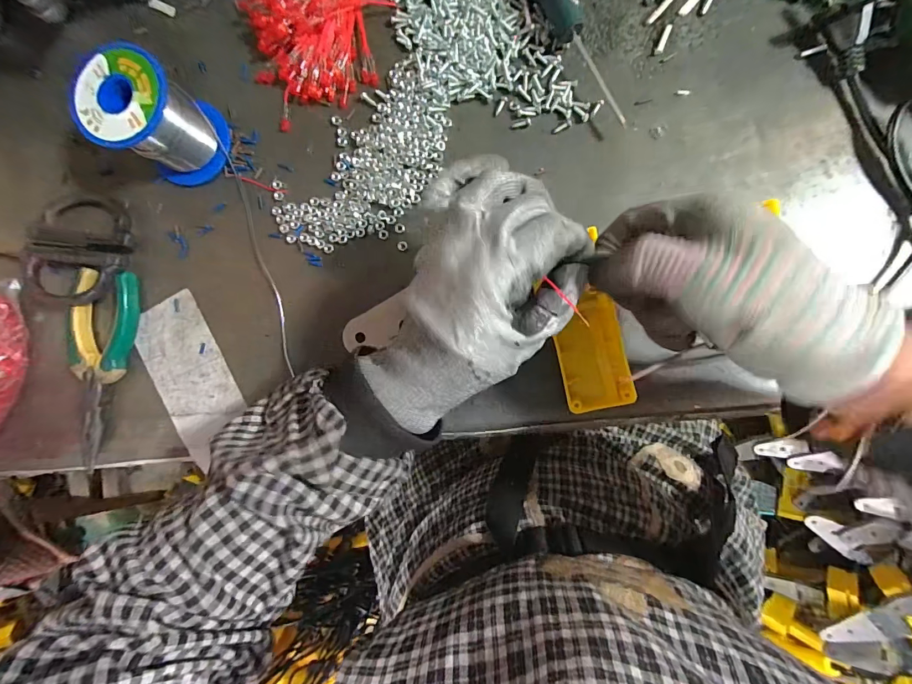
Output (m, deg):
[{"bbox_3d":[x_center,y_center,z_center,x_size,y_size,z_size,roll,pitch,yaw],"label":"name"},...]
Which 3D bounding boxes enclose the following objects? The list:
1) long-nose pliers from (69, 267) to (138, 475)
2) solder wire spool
[{"bbox_3d":[-0.277,0.023,0.302,0.040,0.015,0.156,8,92,4],"label":"long-nose pliers"},{"bbox_3d":[-0.207,-0.154,0.273,0.058,0.062,0.062,0,92,4],"label":"solder wire spool"}]

